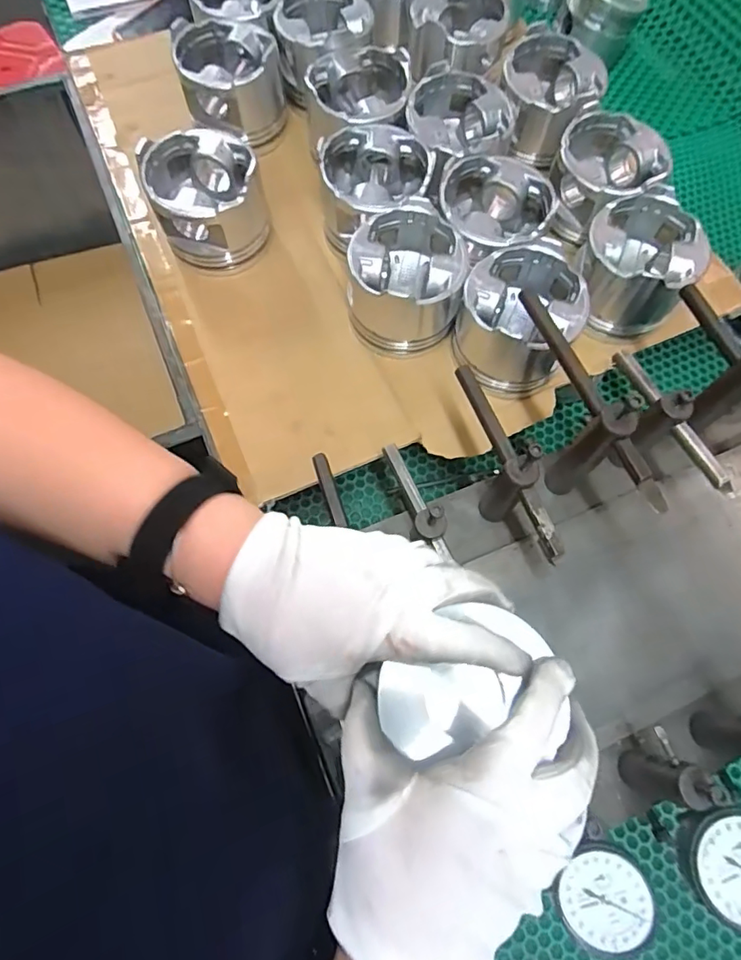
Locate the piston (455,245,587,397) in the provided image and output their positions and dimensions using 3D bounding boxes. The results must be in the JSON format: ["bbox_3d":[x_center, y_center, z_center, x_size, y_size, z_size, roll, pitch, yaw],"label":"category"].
[{"bbox_3d":[0.125,-0.137,0.454,0.095,0.071,0.100,15,71,4],"label":"piston"}]

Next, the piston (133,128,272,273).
[{"bbox_3d":[-0.152,-0.258,0.496,0.096,0.085,0.101,-18,72,-7],"label":"piston"}]

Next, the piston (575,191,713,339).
[{"bbox_3d":[0.240,-0.195,0.480,0.101,0.067,0.109,27,72,8],"label":"piston"}]

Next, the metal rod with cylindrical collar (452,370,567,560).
[{"bbox_3d":[0.095,-0.008,0.382,0.019,0.100,0.147,-16,72,-7],"label":"metal rod with cylindrical collar"}]

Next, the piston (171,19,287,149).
[{"bbox_3d":[-0.146,-0.423,0.559,0.104,0.069,0.111,-11,72,-5],"label":"piston"}]

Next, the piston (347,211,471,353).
[{"bbox_3d":[0.029,-0.172,0.471,0.094,0.080,0.098,0,71,-1],"label":"piston"}]

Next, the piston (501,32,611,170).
[{"bbox_3d":[0.181,-0.390,0.538,0.099,0.075,0.106,27,72,8],"label":"piston"}]

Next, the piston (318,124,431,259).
[{"bbox_3d":[0.004,-0.267,0.504,0.099,0.089,0.106,-3,71,-2],"label":"piston"}]

